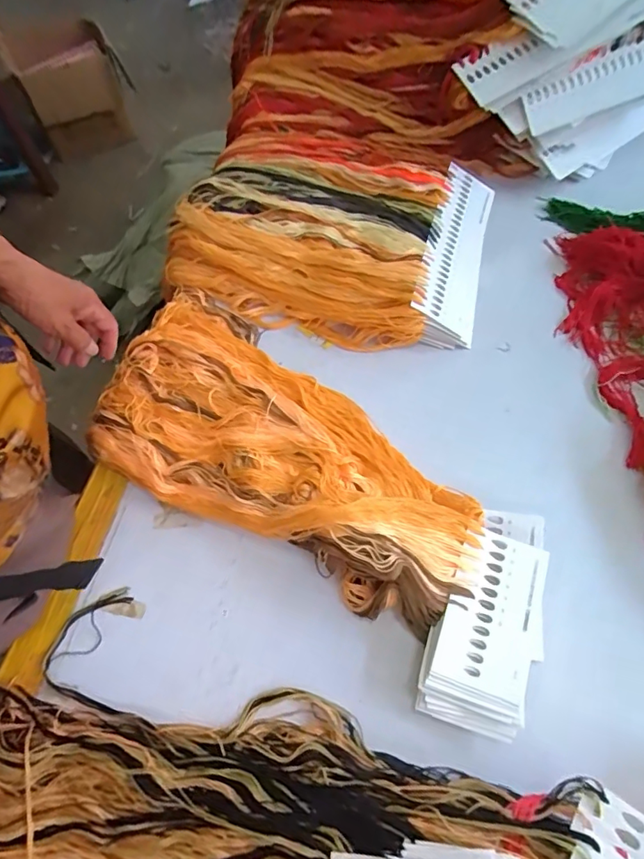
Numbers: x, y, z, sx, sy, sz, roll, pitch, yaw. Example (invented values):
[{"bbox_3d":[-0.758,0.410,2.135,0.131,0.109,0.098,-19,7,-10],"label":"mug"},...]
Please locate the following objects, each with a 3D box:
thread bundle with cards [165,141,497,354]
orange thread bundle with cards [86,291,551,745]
[{"bbox_3d":[0.003,-0.265,0.635,0.418,0.058,0.307,16,65,11],"label":"thread bundle with cards"},{"bbox_3d":[-0.028,0.037,0.483,0.544,0.065,0.215,35,69,17],"label":"orange thread bundle with cards"}]

